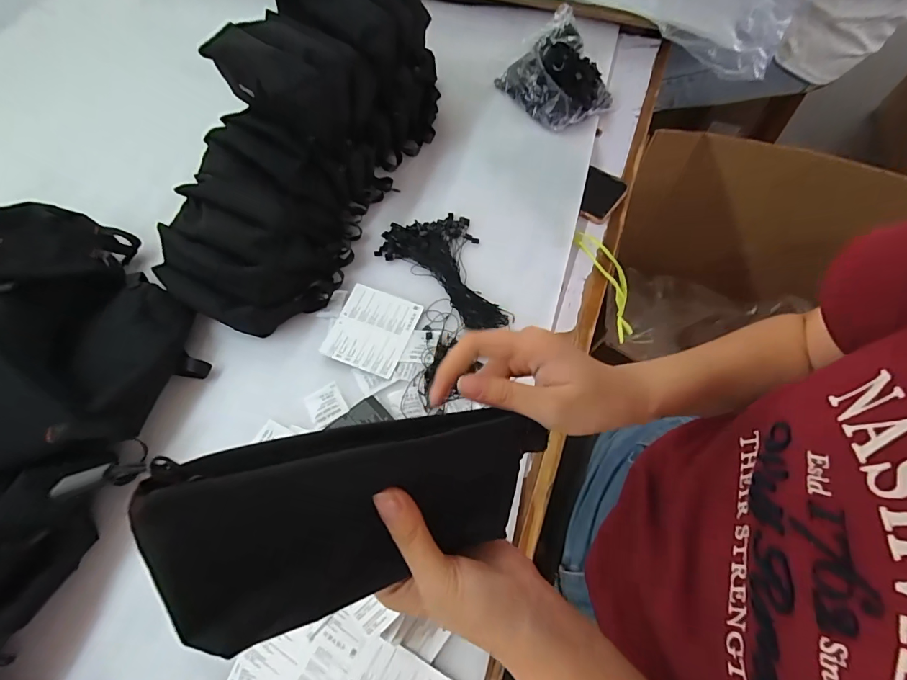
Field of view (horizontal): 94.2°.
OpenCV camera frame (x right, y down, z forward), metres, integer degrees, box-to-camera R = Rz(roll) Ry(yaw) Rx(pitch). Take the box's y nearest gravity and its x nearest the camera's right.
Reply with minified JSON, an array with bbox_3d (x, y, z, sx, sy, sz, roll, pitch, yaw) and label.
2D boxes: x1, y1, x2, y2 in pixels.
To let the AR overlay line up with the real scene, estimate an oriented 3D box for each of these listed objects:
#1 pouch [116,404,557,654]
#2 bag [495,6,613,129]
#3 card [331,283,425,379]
[{"bbox_3d":[-0.035,0.081,0.213,0.191,0.091,0.020,-9,17,-33],"label":"pouch"},{"bbox_3d":[0.154,-0.391,0.618,0.124,0.066,0.161,-28,67,-10],"label":"bag"},{"bbox_3d":[-0.095,-0.014,0.492,0.090,0.005,0.100,19,67,10],"label":"card"}]

